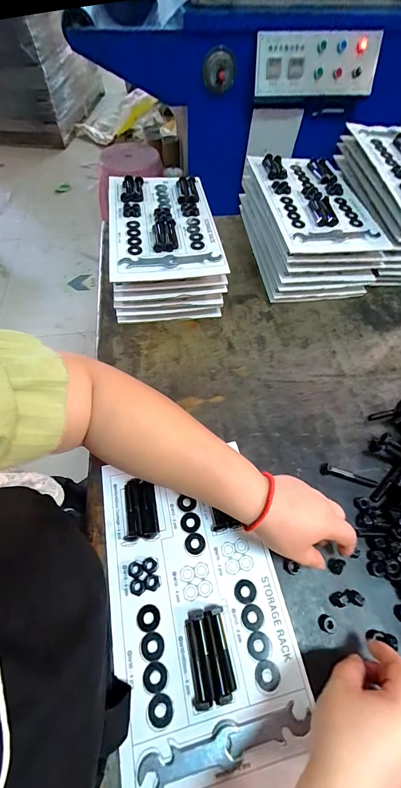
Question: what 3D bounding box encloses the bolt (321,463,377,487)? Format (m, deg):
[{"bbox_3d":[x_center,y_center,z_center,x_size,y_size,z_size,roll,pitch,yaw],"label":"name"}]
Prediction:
[{"bbox_3d":[0.202,0.108,0.428,0.074,0.011,0.016,13,59,6],"label":"bolt"}]

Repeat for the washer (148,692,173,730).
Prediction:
[{"bbox_3d":[-0.039,0.305,0.304,0.023,0.004,0.025,1,58,-2],"label":"washer"}]

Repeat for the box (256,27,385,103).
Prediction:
[{"bbox_3d":[0.424,-1.187,1.153,0.467,0.186,0.080,-9,59,-8],"label":"box"}]

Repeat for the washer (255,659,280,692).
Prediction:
[{"bbox_3d":[0.069,0.288,0.323,0.025,0.004,0.025,1,58,-2],"label":"washer"}]

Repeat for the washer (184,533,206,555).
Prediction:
[{"bbox_3d":[-0.007,0.183,0.385,0.024,0.004,0.023,1,58,-2],"label":"washer"}]

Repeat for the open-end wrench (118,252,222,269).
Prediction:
[{"bbox_3d":[-0.048,-0.218,0.518,0.165,0.004,0.028,-7,59,-7],"label":"open-end wrench"}]

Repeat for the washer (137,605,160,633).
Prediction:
[{"bbox_3d":[-0.057,0.243,0.342,0.024,0.004,0.024,1,58,-2],"label":"washer"}]

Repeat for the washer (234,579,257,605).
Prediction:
[{"bbox_3d":[0.051,0.225,0.360,0.025,0.004,0.023,1,58,-2],"label":"washer"}]

